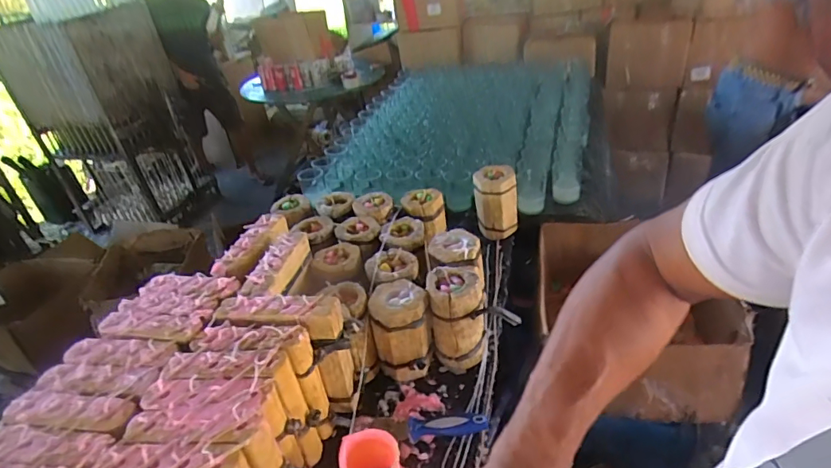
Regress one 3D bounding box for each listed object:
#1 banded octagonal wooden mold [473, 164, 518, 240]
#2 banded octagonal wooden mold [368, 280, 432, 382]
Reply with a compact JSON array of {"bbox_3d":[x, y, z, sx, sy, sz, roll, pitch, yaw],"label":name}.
[{"bbox_3d":[0.192,-0.074,1.137,0.099,0.159,0.077,1,34,11],"label":"banded octagonal wooden mold"},{"bbox_3d":[-0.022,0.172,0.829,0.101,0.158,0.103,-10,34,-6],"label":"banded octagonal wooden mold"}]

